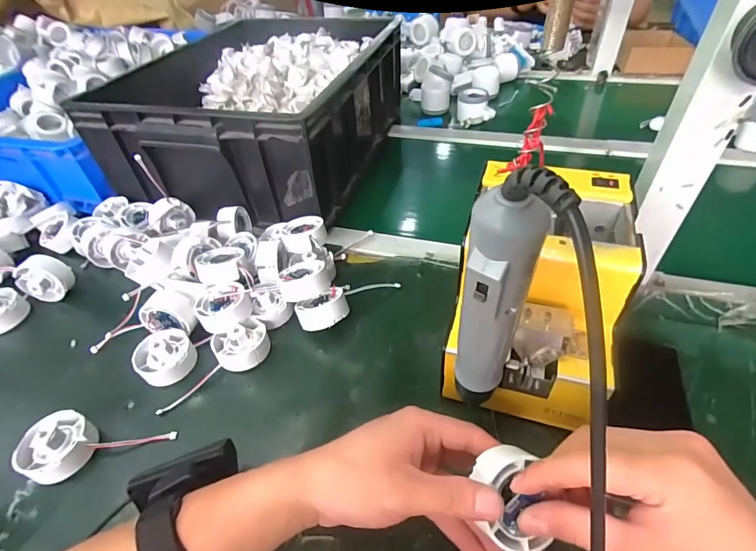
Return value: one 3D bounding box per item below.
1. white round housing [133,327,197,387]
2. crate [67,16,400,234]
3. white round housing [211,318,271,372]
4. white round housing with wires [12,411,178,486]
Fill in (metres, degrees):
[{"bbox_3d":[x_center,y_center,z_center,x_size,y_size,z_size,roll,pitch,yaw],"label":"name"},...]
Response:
[{"bbox_3d":[-0.222,0.079,0.421,0.055,0.032,0.060,-2,44,2],"label":"white round housing"},{"bbox_3d":[-0.193,-0.274,0.690,0.377,0.179,0.448,10,46,15],"label":"crate"},{"bbox_3d":[-0.140,0.071,0.423,0.055,0.032,0.048,-27,48,-21],"label":"white round housing"},{"bbox_3d":[-0.248,0.150,0.351,0.117,0.032,0.055,2,44,7],"label":"white round housing with wires"}]

